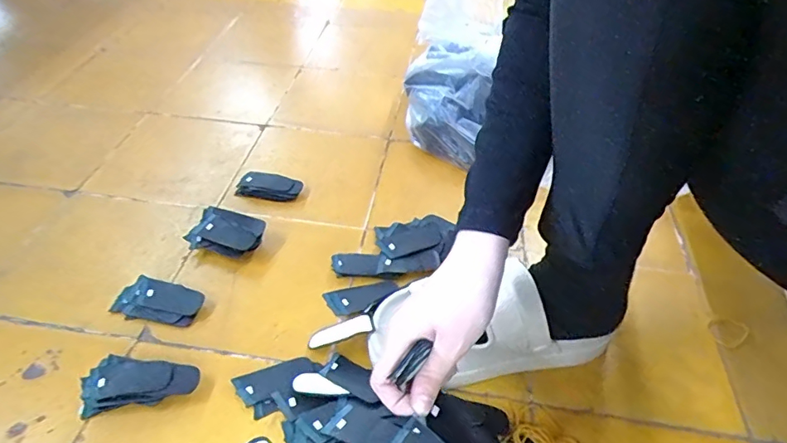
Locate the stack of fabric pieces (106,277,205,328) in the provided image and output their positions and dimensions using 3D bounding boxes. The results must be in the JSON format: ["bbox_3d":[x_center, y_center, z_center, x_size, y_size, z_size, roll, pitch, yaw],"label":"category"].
[{"bbox_3d":[-0.254,0.086,0.543,0.089,0.016,0.046,10,46,8],"label":"stack of fabric pieces"}]

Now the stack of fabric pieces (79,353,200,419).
[{"bbox_3d":[-0.240,0.151,0.474,0.104,0.021,0.047,-5,46,-8],"label":"stack of fabric pieces"}]

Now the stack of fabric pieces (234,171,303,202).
[{"bbox_3d":[-0.170,-0.046,0.682,0.083,0.015,0.053,9,45,6],"label":"stack of fabric pieces"}]

